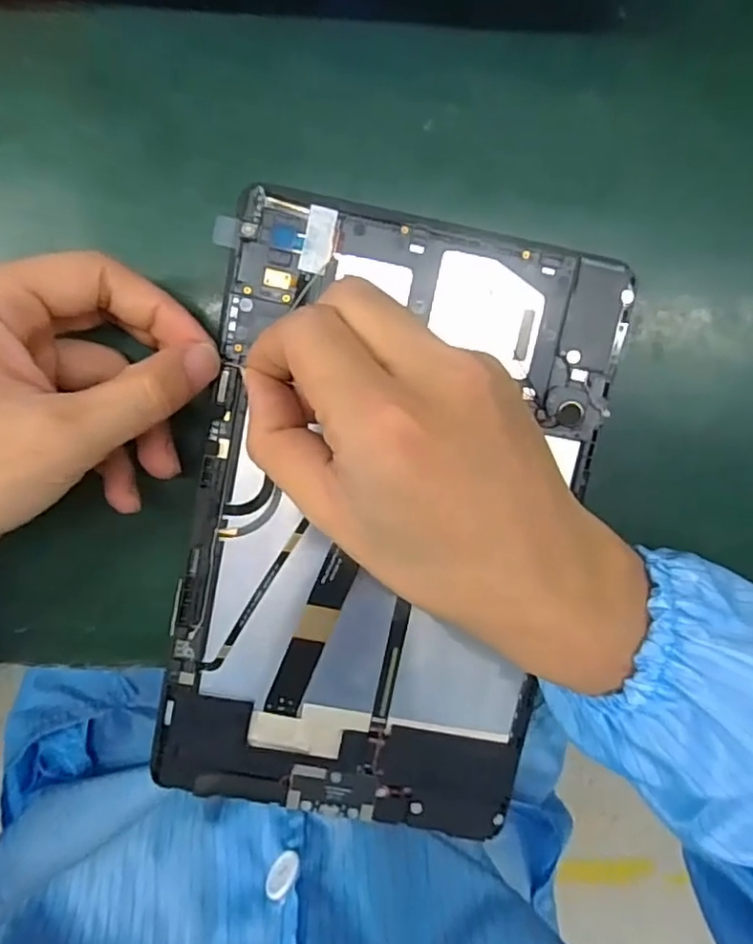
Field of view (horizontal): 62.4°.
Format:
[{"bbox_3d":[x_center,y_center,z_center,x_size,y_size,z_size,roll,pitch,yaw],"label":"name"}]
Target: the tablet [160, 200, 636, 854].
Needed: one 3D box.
[{"bbox_3d":[0.003,0.025,0.248,0.149,0.012,0.239,11,96,-4],"label":"tablet"}]

